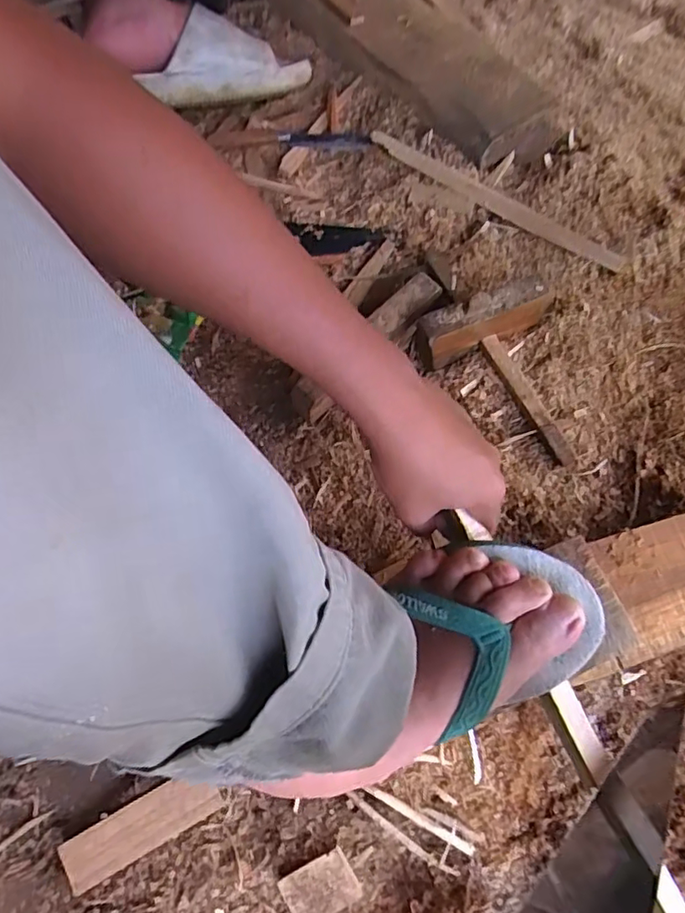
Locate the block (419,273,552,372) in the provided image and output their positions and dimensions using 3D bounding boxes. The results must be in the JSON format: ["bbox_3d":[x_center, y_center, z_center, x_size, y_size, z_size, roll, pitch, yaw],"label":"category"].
[{"bbox_3d":[0.138,-0.138,0.574,0.137,0.064,0.030,-25,67,-8],"label":"block"}]

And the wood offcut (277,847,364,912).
[{"bbox_3d":[-0.017,0.331,0.444,0.056,0.004,0.040,-31,83,4],"label":"wood offcut"}]

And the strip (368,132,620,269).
[{"bbox_3d":[0.167,-0.301,0.673,0.336,0.007,0.026,37,73,18],"label":"strip"}]

